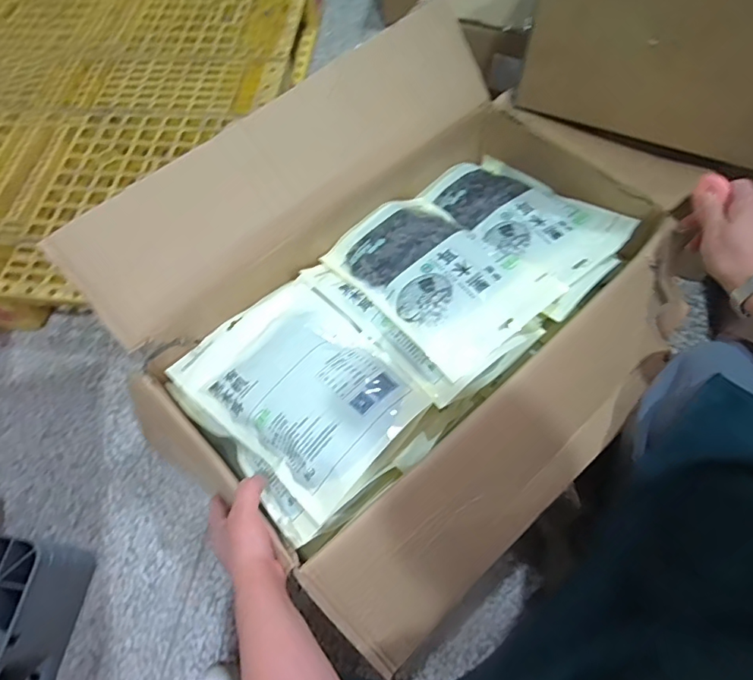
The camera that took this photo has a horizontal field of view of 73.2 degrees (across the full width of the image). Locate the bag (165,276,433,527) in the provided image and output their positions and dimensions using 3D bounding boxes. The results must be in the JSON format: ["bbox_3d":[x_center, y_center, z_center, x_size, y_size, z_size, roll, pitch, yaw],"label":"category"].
[{"bbox_3d":[-0.090,0.048,0.588,0.191,0.035,0.260,-42,67,-18],"label":"bag"}]

